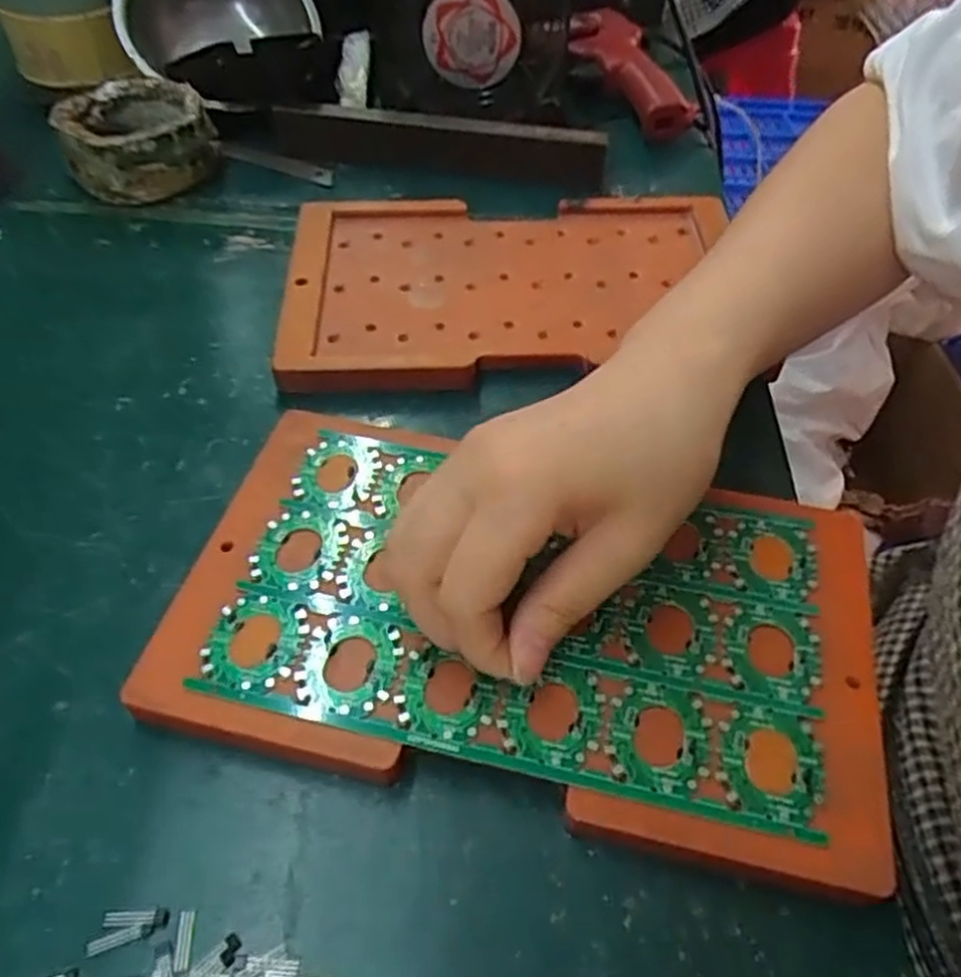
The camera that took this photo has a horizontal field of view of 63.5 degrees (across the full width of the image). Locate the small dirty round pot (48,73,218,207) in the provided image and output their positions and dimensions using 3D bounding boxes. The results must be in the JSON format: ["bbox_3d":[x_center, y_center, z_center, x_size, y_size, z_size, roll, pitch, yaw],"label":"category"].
[{"bbox_3d":[-0.210,-0.213,0.474,0.082,0.046,0.074,-23,54,-20],"label":"small dirty round pot"}]

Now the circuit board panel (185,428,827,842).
[{"bbox_3d":[0.016,0.039,0.275,0.199,0.010,0.118,10,52,10],"label":"circuit board panel"}]

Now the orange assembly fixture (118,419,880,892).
[{"bbox_3d":[0.016,0.042,0.276,0.236,0.016,0.139,11,50,8],"label":"orange assembly fixture"}]

